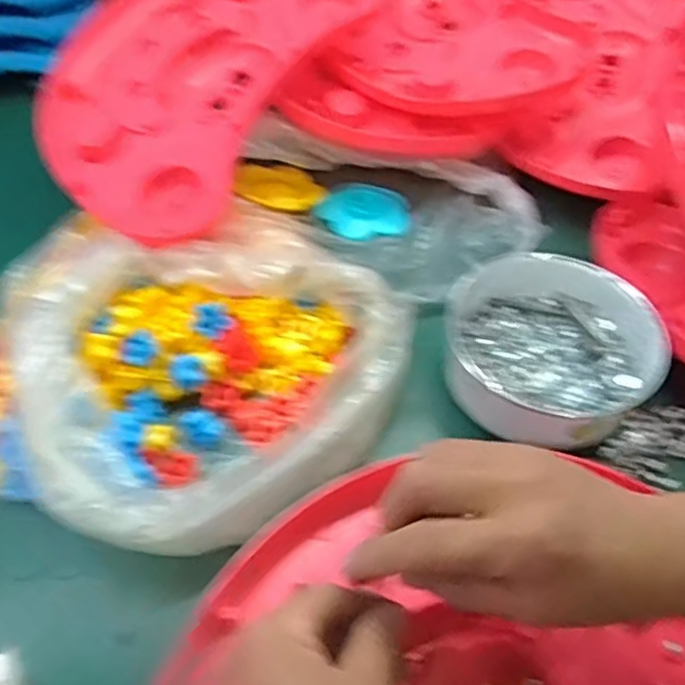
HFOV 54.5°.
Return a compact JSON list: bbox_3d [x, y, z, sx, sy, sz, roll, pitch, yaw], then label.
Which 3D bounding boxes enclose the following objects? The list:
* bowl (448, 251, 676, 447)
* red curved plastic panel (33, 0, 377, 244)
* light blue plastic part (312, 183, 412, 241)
[{"bbox_3d":[0.146,0.001,0.492,0.161,0.052,0.141,30,56,23],"label":"bowl"},{"bbox_3d":[-0.138,-0.244,0.577,0.217,0.037,0.318,28,76,13],"label":"red curved plastic panel"},{"bbox_3d":[0.020,-0.122,0.614,0.087,0.020,0.060,-5,50,-4],"label":"light blue plastic part"}]

